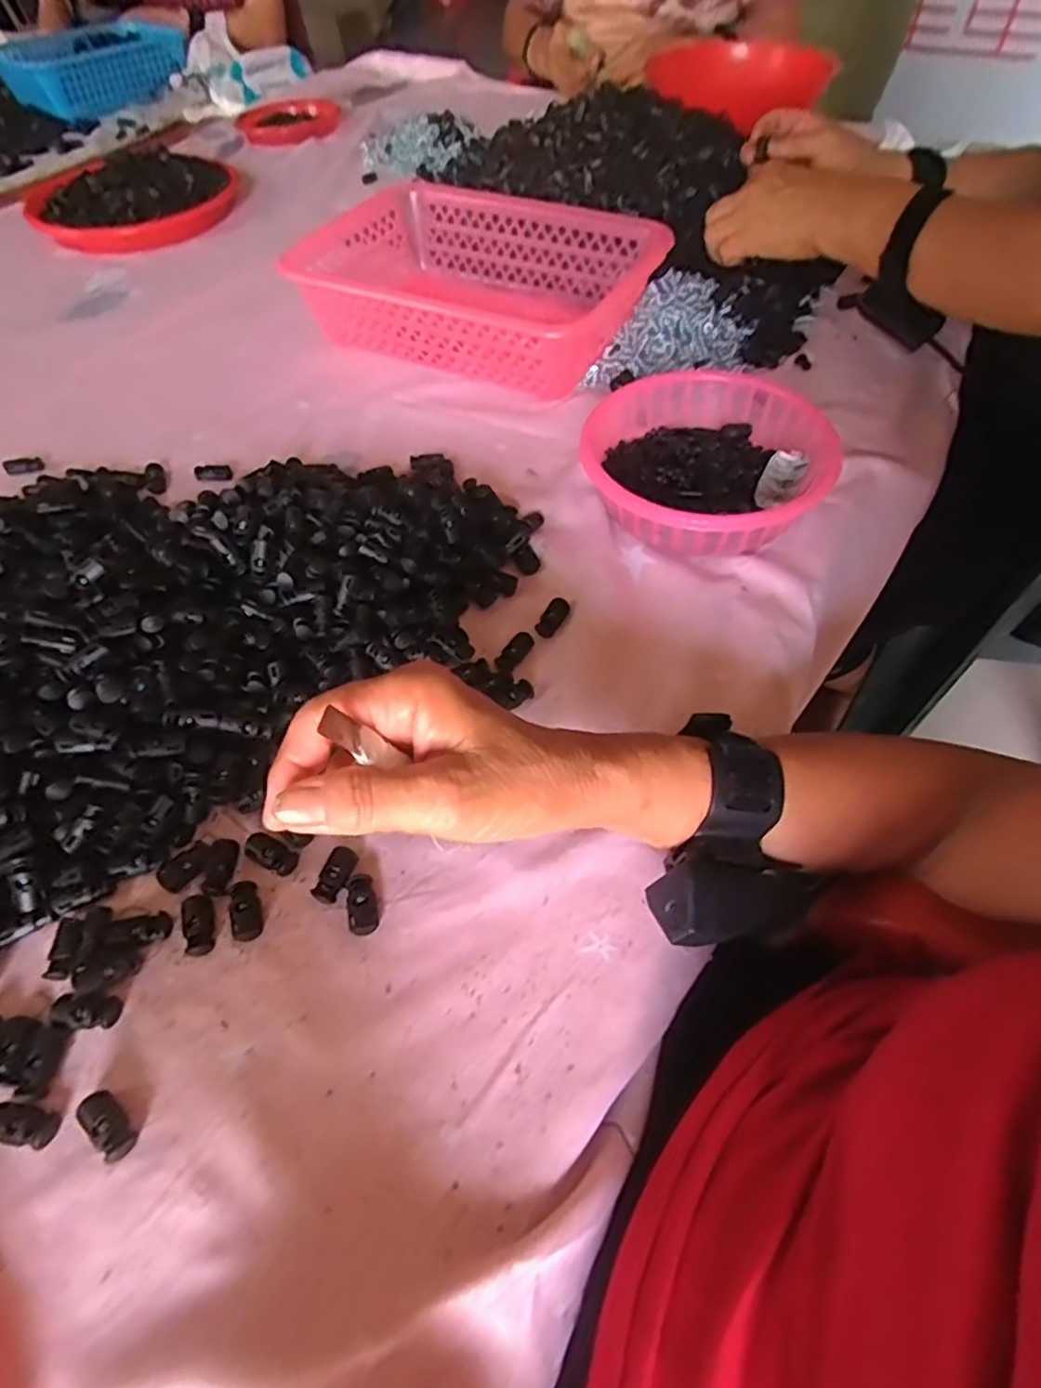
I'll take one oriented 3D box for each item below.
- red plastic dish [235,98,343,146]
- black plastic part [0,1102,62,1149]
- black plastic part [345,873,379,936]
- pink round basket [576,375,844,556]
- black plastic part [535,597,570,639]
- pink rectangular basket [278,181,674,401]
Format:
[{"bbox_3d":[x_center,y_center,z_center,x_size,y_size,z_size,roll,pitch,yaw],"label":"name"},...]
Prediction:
[{"bbox_3d":[-0.333,-0.845,0.997,0.123,0.023,0.149,34,63,24],"label":"red plastic dish"},{"bbox_3d":[-0.206,0.177,0.279,0.030,0.006,0.013,6,55,7],"label":"black plastic part"},{"bbox_3d":[-0.078,0.102,0.331,0.014,0.007,0.029,-12,55,-5],"label":"black plastic part"},{"bbox_3d":[0.127,-0.163,0.485,0.167,0.060,0.161,-1,55,2],"label":"pink round basket"},{"bbox_3d":[0.021,-0.050,0.436,0.014,0.008,0.032,24,59,18],"label":"black plastic part"},{"bbox_3d":[-0.044,-0.376,0.626,0.306,0.078,0.196,21,58,17],"label":"pink rectangular basket"}]

